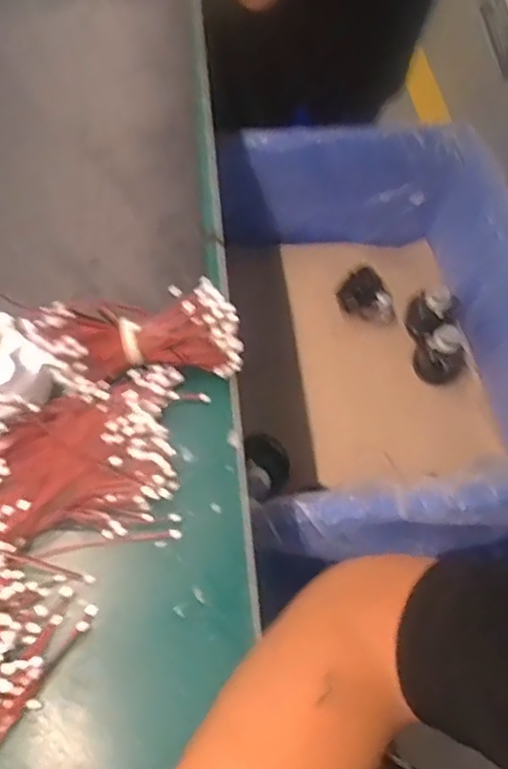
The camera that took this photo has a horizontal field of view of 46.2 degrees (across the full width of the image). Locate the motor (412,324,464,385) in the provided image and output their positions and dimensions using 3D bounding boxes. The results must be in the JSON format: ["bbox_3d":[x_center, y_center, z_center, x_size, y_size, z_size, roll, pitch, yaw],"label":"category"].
[{"bbox_3d":[0.260,-0.040,0.827,0.066,0.072,0.050,21,61,8],"label":"motor"}]

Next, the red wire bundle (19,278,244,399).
[{"bbox_3d":[-0.076,-0.028,0.396,0.125,0.051,0.063,-13,62,-11],"label":"red wire bundle"}]

